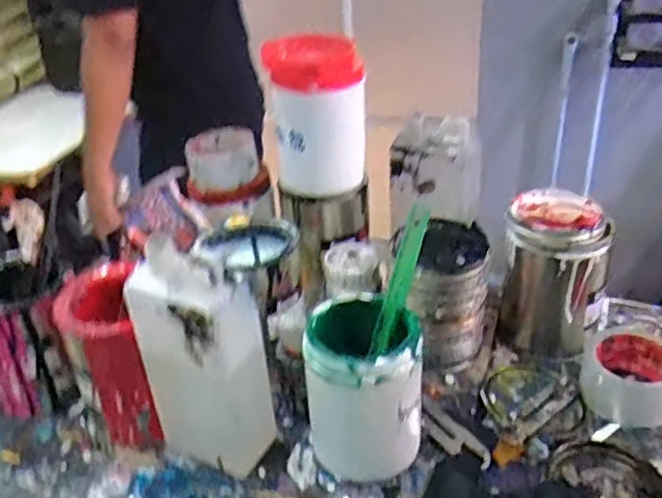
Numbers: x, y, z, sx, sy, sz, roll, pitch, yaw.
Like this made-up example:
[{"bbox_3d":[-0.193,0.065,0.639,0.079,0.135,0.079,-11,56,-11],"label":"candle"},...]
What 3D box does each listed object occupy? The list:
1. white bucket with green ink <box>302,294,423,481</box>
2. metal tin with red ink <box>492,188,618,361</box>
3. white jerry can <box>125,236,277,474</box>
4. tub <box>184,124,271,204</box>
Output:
[{"bbox_3d":[0.033,0.126,0.605,0.095,0.148,0.089,-4,30,2],"label":"white bucket with green ink"},{"bbox_3d":[0.250,0.030,0.759,0.109,0.167,0.103,-3,30,2],"label":"metal tin with red ink"},{"bbox_3d":[-0.108,0.104,0.598,0.114,0.230,0.057,10,33,25],"label":"white jerry can"},{"bbox_3d":[-0.127,-0.104,0.823,0.099,0.059,0.095,-7,31,-6],"label":"tub"}]

